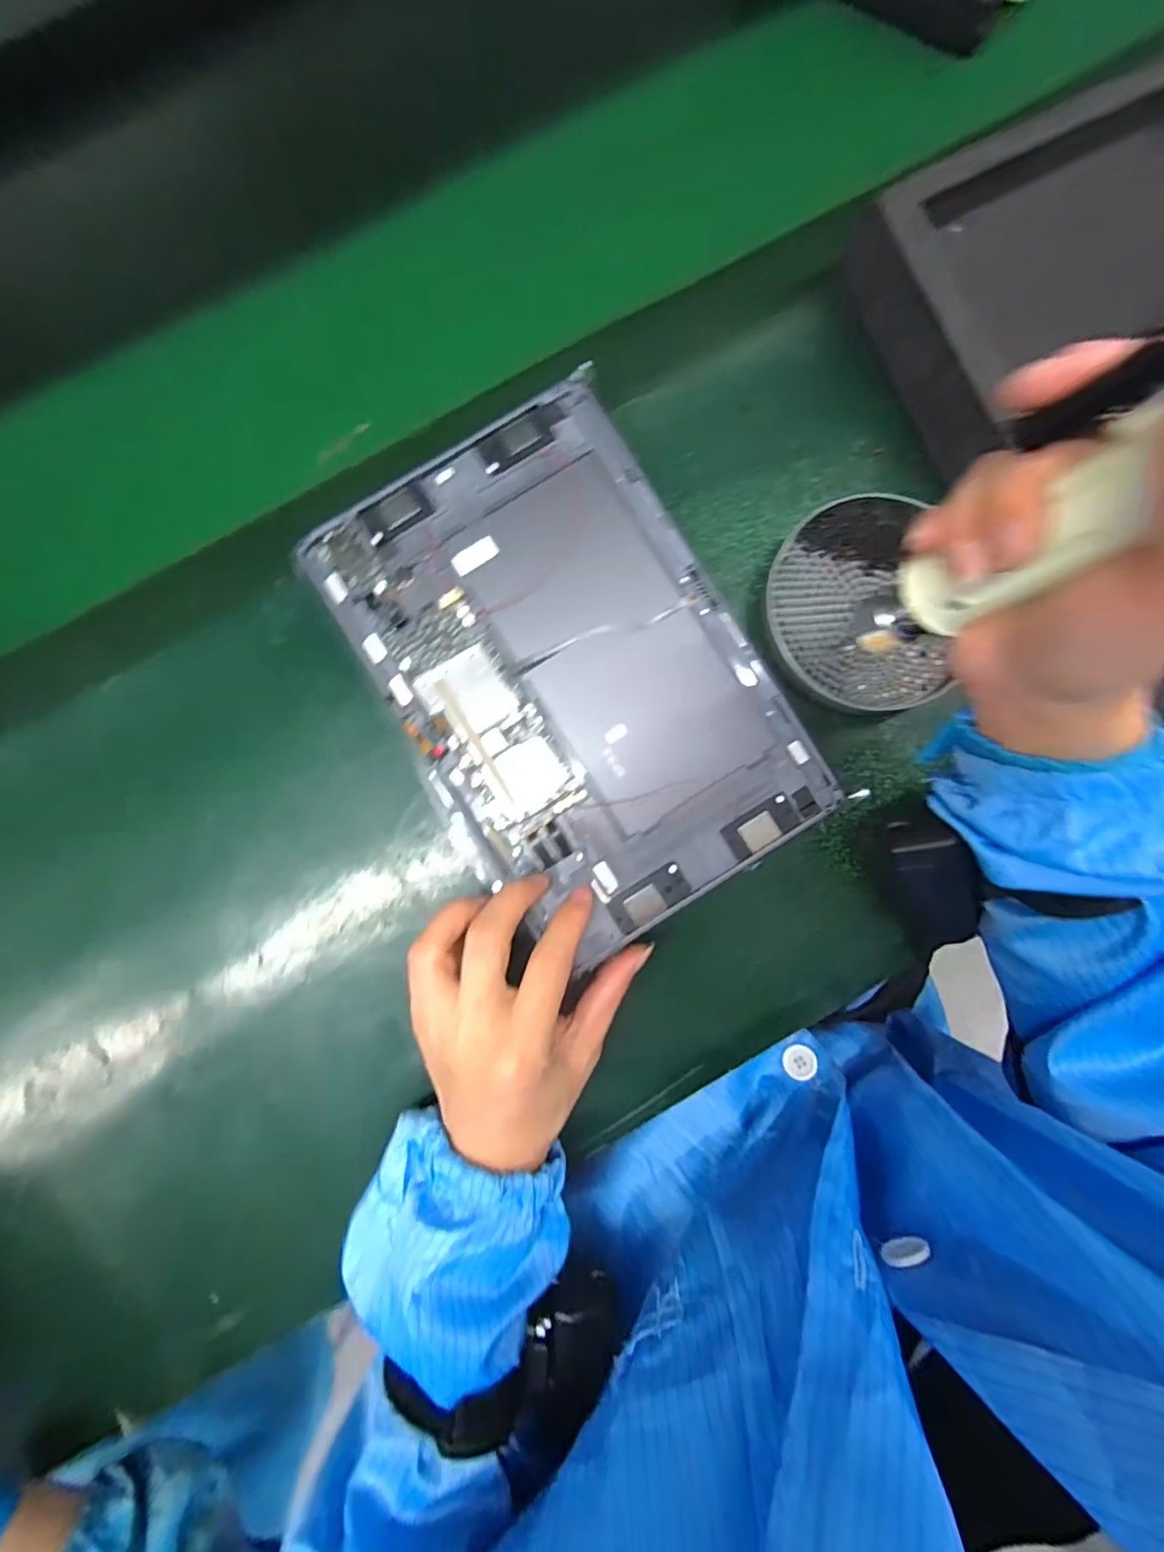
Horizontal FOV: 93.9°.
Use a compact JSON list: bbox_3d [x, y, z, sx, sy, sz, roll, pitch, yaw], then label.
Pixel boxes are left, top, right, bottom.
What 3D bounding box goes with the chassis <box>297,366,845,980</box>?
[{"bbox_3d":[-0.006,-0.051,0.274,0.167,0.016,0.253,-31,86,-2],"label":"chassis"}]

